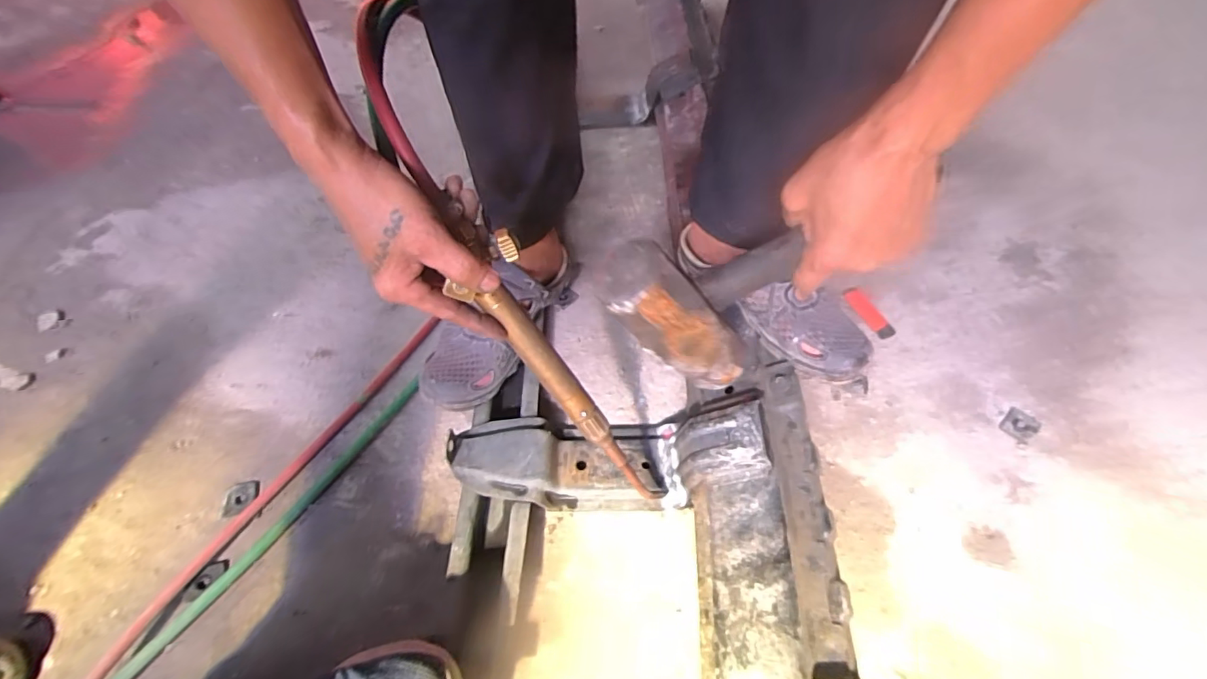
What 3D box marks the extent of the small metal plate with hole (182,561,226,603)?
[{"bbox_3d":[-0.402,0.245,0.531,0.015,0.007,0.042,22,49,16],"label":"small metal plate with hole"}]

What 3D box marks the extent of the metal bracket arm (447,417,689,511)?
[{"bbox_3d":[-0.040,0.130,0.571,0.239,0.047,0.093,7,57,-9],"label":"metal bracket arm"}]

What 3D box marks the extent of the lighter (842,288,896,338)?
[{"bbox_3d":[0.346,-0.034,0.694,0.026,0.012,0.081,-21,59,-11],"label":"lighter"}]

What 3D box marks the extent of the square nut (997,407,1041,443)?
[{"bbox_3d":[0.476,0.099,0.603,0.034,0.004,0.038,38,66,23],"label":"square nut"}]

